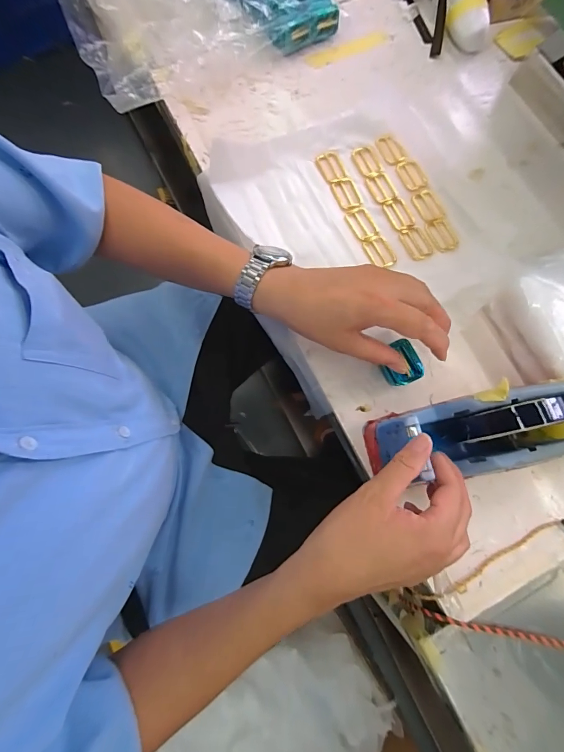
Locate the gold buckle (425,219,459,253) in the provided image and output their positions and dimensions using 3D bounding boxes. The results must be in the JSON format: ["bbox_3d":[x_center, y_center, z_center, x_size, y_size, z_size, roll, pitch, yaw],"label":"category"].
[{"bbox_3d":[0.209,-0.183,0.474,0.030,0.004,0.049,-26,79,-7],"label":"gold buckle"}]

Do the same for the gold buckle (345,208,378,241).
[{"bbox_3d":[0.105,-0.198,0.473,0.031,0.004,0.045,-28,79,-8],"label":"gold buckle"}]

